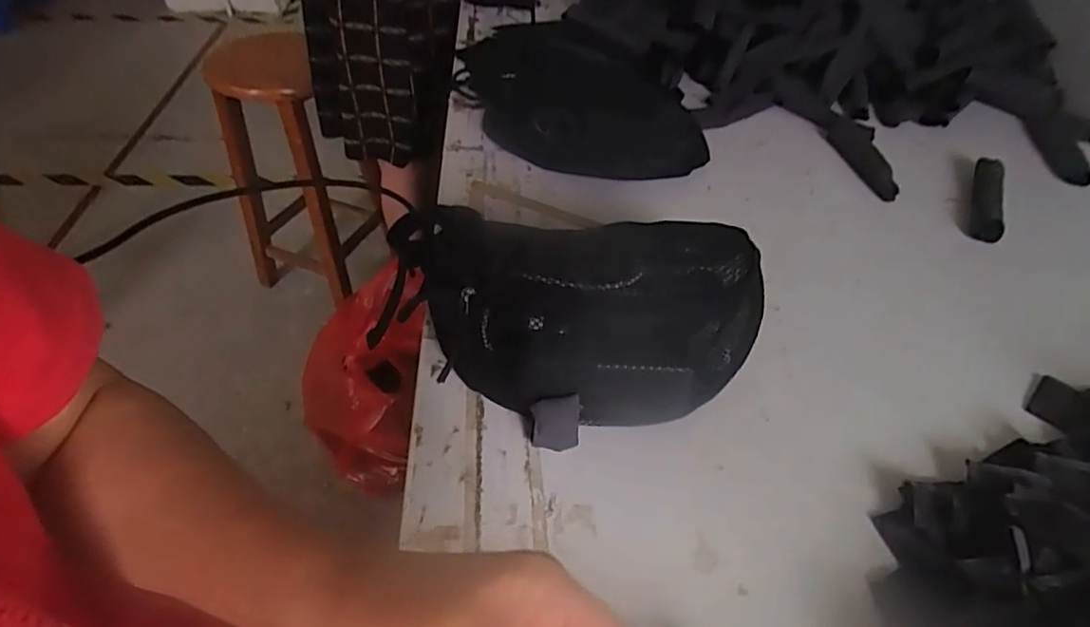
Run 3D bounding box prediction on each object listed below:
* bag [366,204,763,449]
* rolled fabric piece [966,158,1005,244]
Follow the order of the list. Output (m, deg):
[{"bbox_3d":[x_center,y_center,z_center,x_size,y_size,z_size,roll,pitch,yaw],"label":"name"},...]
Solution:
[{"bbox_3d":[0.004,-0.001,0.473,0.309,0.122,0.170,11,46,7],"label":"bag"},{"bbox_3d":[0.504,-0.134,0.684,0.032,0.024,0.153,23,49,18],"label":"rolled fabric piece"}]

